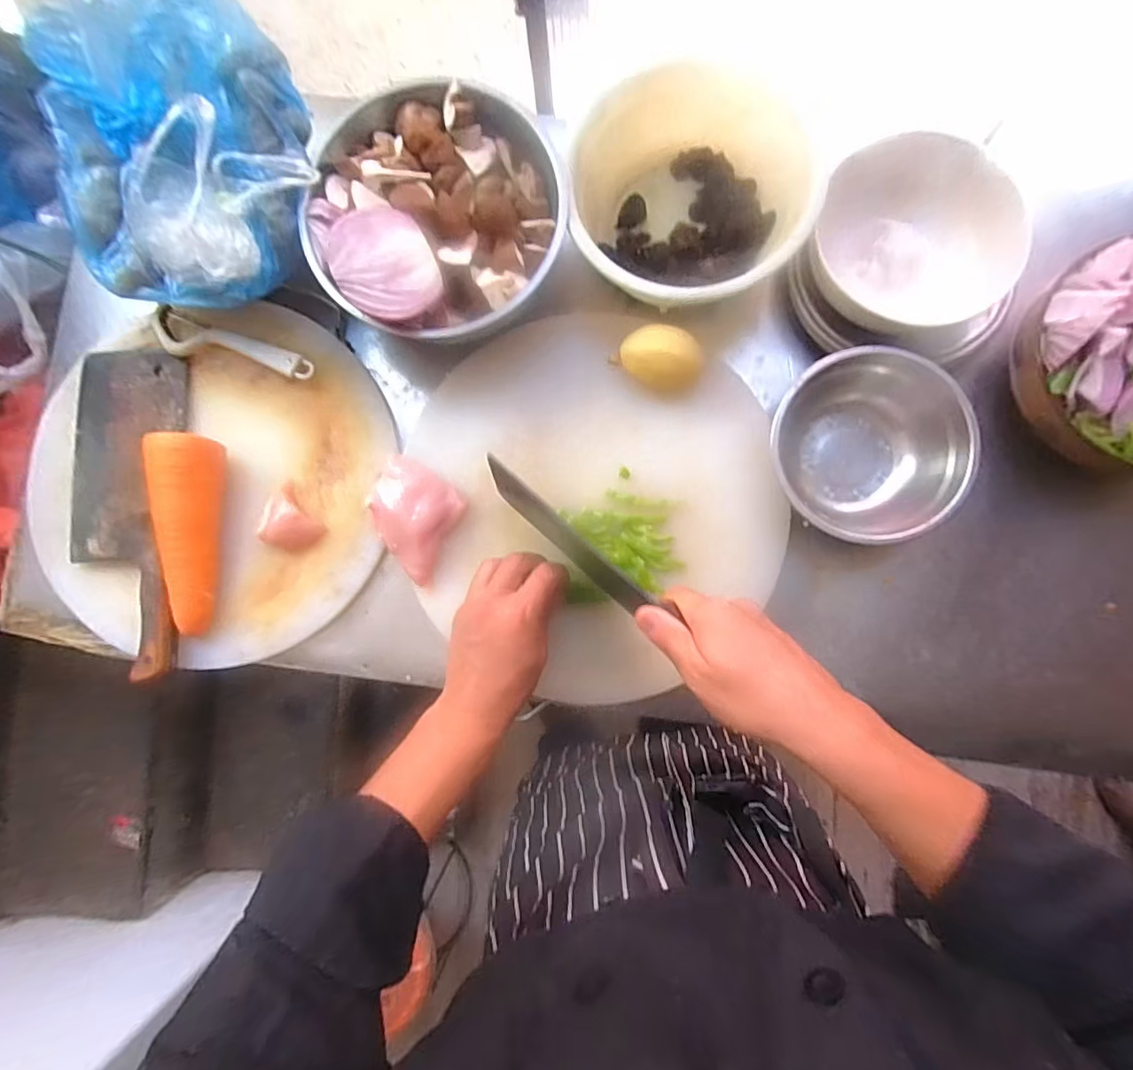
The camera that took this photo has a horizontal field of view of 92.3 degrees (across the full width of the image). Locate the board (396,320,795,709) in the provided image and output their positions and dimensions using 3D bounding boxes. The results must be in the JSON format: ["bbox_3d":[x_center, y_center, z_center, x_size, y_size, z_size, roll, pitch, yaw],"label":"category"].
[{"bbox_3d":[0.027,-0.034,0.512,0.343,0.027,0.361,0,84,1],"label":"board"}]

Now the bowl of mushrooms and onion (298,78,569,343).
[{"bbox_3d":[-0.120,-0.294,0.499,0.223,0.097,0.236,0,84,1],"label":"bowl of mushrooms and onion"}]

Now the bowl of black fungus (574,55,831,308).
[{"bbox_3d":[0.108,-0.305,0.506,0.203,0.093,0.212,0,84,1],"label":"bowl of black fungus"}]

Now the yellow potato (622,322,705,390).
[{"bbox_3d":[0.086,-0.161,0.506,0.074,0.047,0.050,28,87,3],"label":"yellow potato"}]

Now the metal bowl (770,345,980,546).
[{"bbox_3d":[0.267,-0.078,0.492,0.159,0.062,0.164,0,84,1],"label":"metal bowl"}]

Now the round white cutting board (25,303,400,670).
[{"bbox_3d":[-0.351,-0.055,0.535,0.343,0.026,0.344,0,84,1],"label":"round white cutting board"}]

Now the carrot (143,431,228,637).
[{"bbox_3d":[-0.349,0.000,0.503,0.053,0.052,0.182,-1,84,0],"label":"carrot"}]

